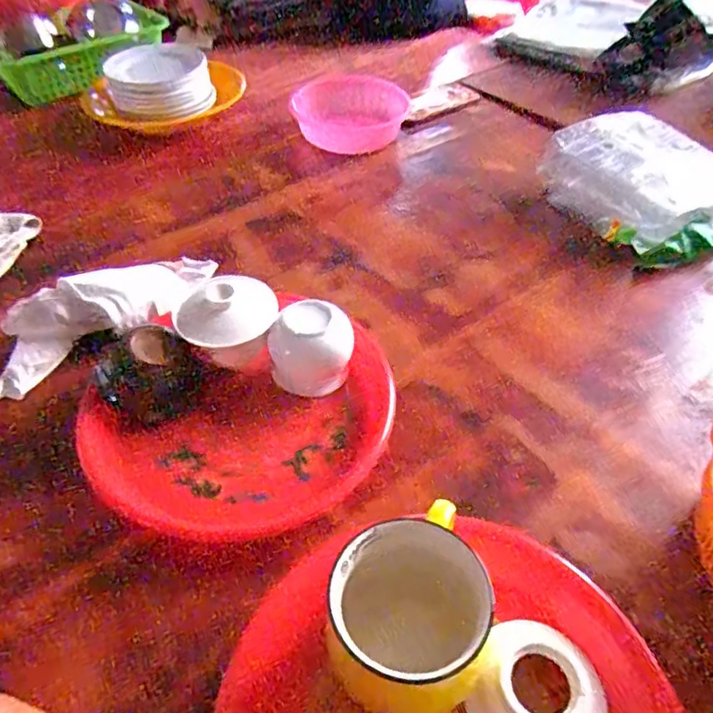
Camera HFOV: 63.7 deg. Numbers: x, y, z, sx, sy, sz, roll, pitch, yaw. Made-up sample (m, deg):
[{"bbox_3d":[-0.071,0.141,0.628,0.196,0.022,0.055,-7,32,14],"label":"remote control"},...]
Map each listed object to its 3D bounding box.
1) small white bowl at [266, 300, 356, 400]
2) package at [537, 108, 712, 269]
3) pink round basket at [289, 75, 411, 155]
[{"bbox_3d":[-0.039,-0.007,0.505,0.066,0.066,0.064,-1,45,1],"label":"small white bowl"},{"bbox_3d":[0.359,-0.213,0.701,0.207,0.076,0.215,-21,48,-18],"label":"package"},{"bbox_3d":[-0.006,-0.368,0.874,0.162,0.061,0.173,-1,45,1],"label":"pink round basket"}]

